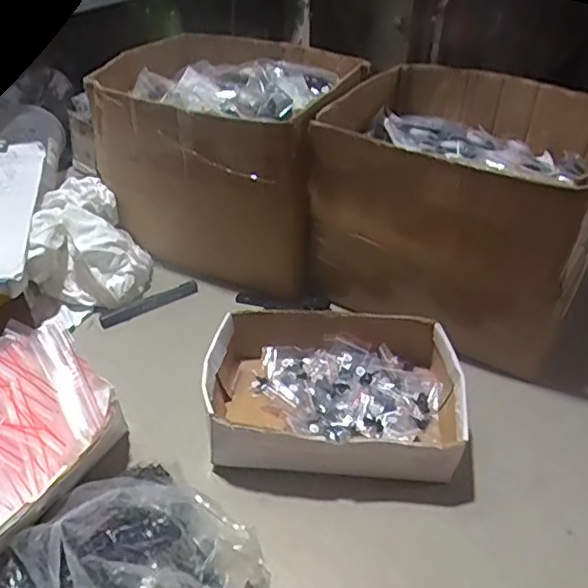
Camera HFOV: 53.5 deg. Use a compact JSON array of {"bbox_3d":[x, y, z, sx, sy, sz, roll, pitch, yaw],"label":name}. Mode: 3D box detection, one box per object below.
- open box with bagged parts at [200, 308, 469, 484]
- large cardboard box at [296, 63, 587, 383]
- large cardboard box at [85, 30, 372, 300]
[{"bbox_3d":[0.040,0.105,0.618,0.260,0.074,0.182,6,39,6],"label":"open box with bagged parts"},{"bbox_3d":[0.246,-0.158,0.838,0.335,0.241,0.513,20,43,22],"label":"large cardboard box"},{"bbox_3d":[-0.099,-0.219,0.901,0.326,0.248,0.374,11,40,12],"label":"large cardboard box"}]

